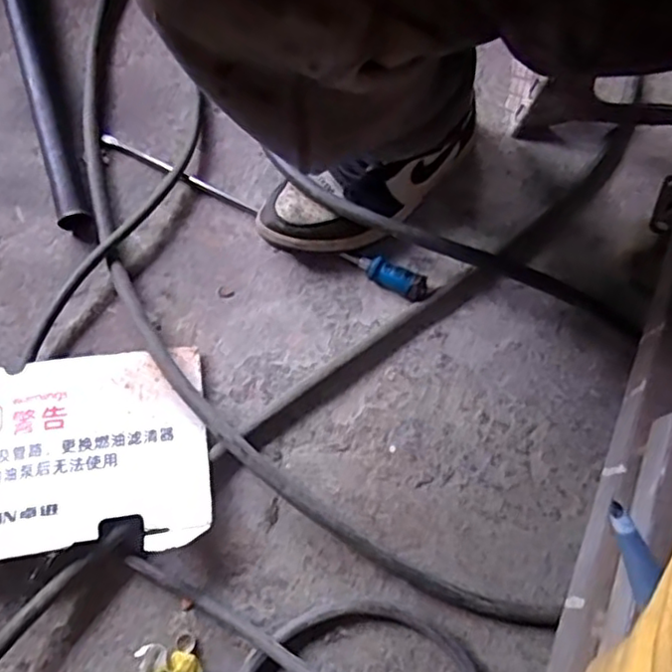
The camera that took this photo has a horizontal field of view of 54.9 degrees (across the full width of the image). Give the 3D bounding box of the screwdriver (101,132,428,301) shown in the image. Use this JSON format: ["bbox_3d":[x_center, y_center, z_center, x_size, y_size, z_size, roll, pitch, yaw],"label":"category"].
[{"bbox_3d":[-0.085,-0.134,0.700,0.400,0.035,0.025,27,73,6],"label":"screwdriver"}]

